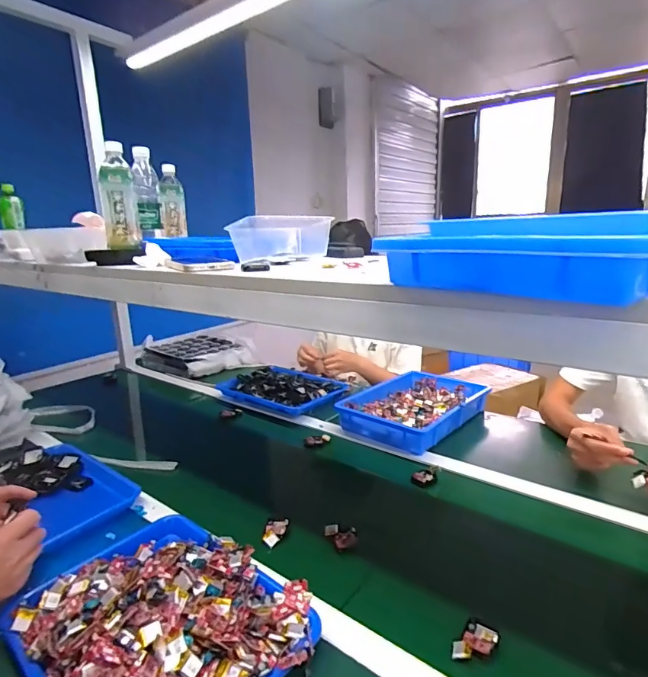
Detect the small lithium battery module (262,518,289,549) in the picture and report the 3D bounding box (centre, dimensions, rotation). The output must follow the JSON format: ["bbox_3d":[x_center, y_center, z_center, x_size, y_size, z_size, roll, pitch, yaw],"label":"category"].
[{"bbox_3d":[-0.079,0.310,0.705,0.034,0.017,0.052,2,14,15],"label":"small lithium battery module"}]

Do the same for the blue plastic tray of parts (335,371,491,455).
[{"bbox_3d":[0.225,0.170,1.127,0.278,0.056,0.366,10,18,40],"label":"blue plastic tray of parts"}]

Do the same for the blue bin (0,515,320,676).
[{"bbox_3d":[-0.194,0.319,0.521,0.342,0.065,0.261,9,18,39],"label":"blue bin"}]

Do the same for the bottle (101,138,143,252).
[{"bbox_3d":[-0.393,-0.268,0.841,0.063,0.183,0.070,-8,15,-23],"label":"bottle"}]

